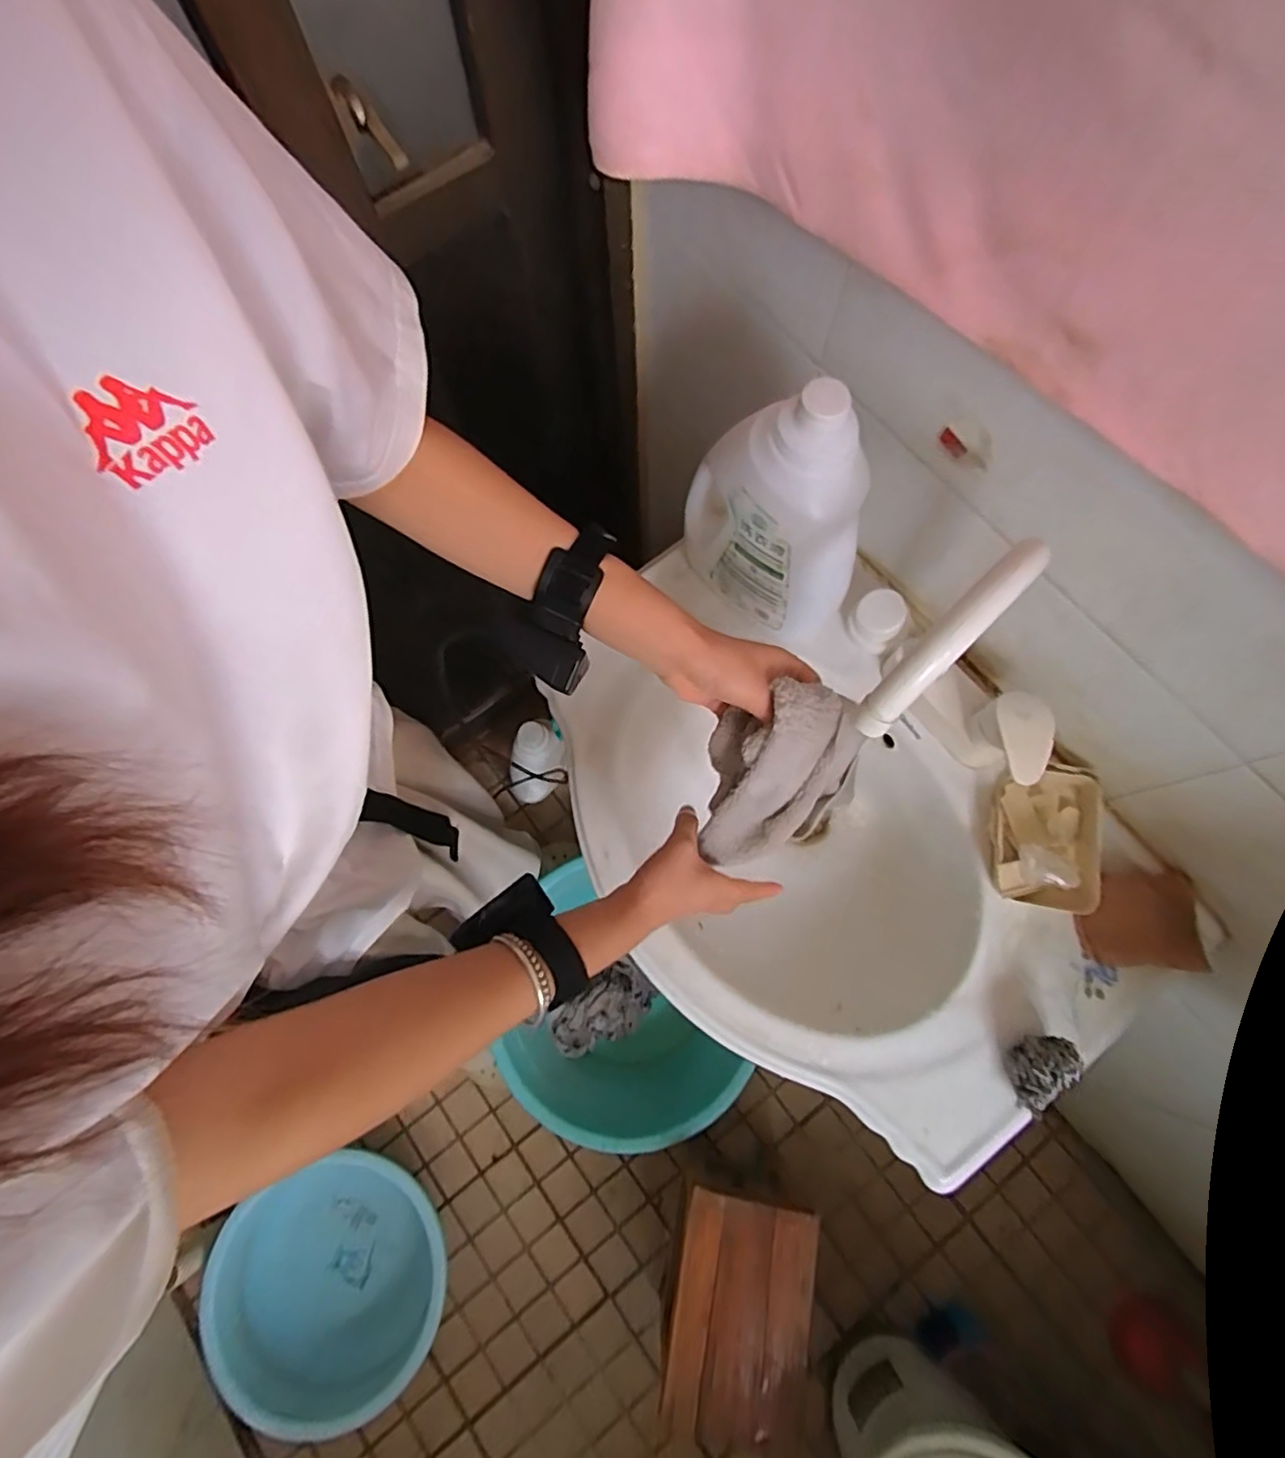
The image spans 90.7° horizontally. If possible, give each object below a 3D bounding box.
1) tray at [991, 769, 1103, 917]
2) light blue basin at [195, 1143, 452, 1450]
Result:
[{"bbox_3d":[0.362,0.096,0.563,0.086,0.029,0.122,14,75,6],"label":"tray"},{"bbox_3d":[-0.517,0.919,1.065,0.386,0.146,0.344,-22,74,-5],"label":"light blue basin"}]

